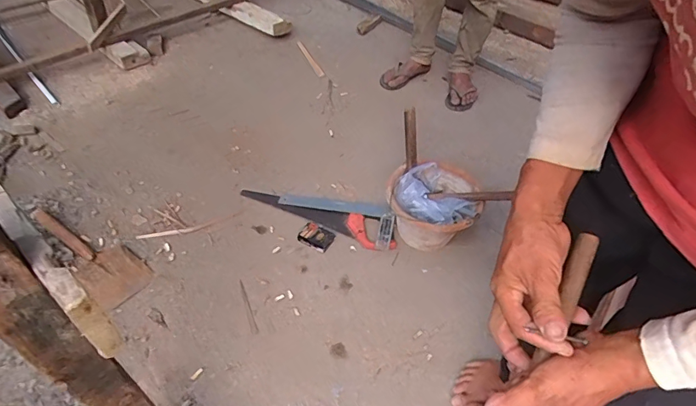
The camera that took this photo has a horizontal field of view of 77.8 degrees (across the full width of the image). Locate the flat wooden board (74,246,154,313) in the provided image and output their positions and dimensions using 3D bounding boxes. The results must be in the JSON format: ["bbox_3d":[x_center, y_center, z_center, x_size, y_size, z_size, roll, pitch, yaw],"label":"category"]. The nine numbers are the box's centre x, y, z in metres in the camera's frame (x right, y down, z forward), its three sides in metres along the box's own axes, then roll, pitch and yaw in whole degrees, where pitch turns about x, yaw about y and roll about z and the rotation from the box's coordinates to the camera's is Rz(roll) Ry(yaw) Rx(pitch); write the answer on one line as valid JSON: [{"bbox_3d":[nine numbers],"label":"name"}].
[{"bbox_3d":[-0.589,0.182,1.084,0.163,0.026,0.142,28,50,21],"label":"flat wooden board"}]

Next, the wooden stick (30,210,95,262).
[{"bbox_3d":[-0.763,0.083,1.158,0.278,0.019,0.033,28,50,21],"label":"wooden stick"}]

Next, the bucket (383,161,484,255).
[{"bbox_3d":[0.224,0.009,1.195,0.234,0.187,0.246,2,47,-2],"label":"bucket"}]

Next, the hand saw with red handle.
[{"bbox_3d":[-0.091,0.033,1.252,0.481,0.040,0.098,18,47,12],"label":"hand saw with red handle"}]

